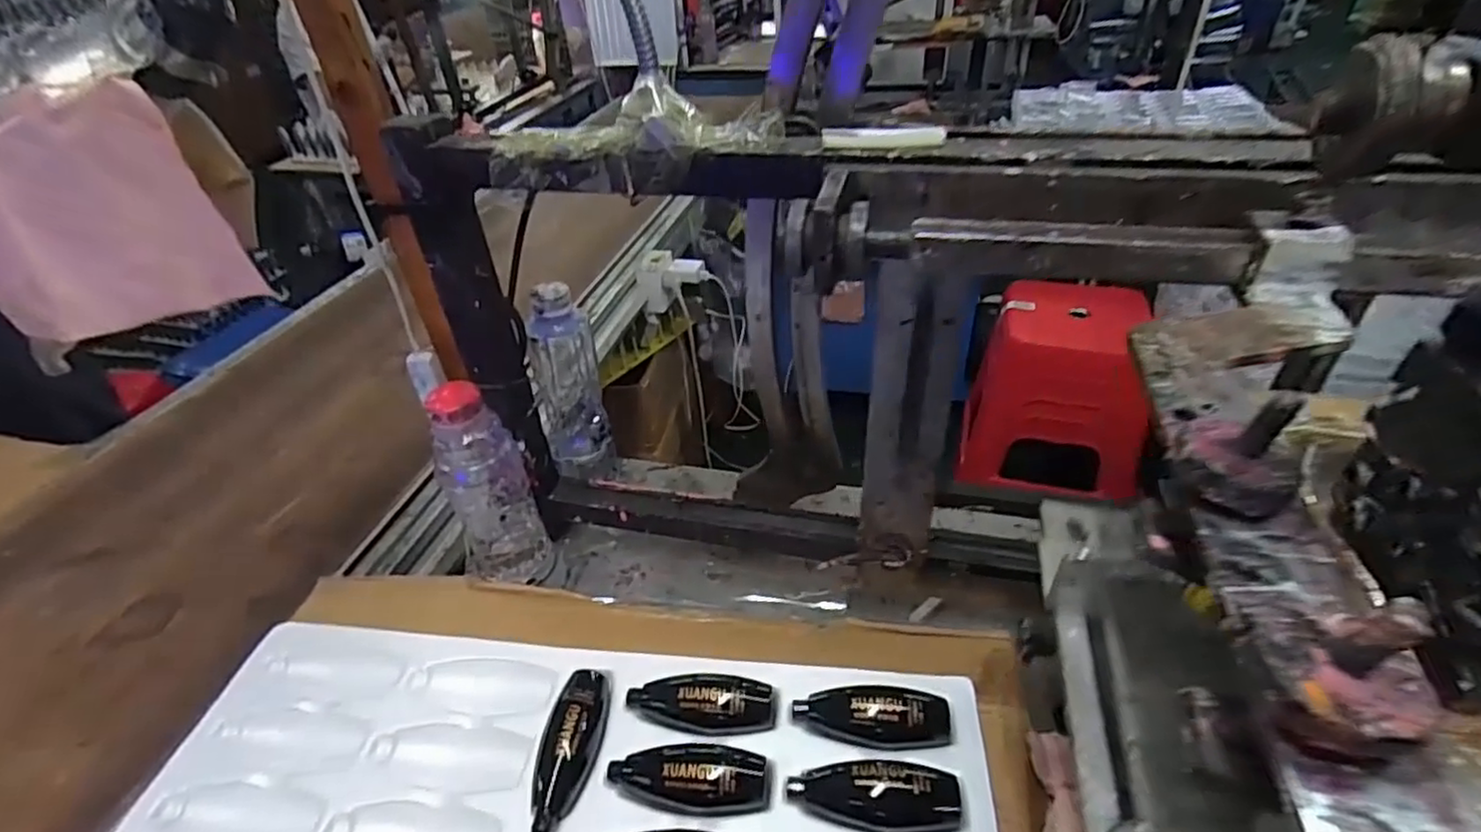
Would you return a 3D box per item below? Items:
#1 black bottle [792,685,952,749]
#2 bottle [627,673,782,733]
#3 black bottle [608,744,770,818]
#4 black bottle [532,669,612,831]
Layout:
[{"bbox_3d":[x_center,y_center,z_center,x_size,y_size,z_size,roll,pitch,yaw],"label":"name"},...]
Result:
[{"bbox_3d":[0.086,0.195,0.434,0.098,0.016,0.039,-1,39,4],"label":"black bottle"},{"bbox_3d":[-0.027,0.191,0.450,0.100,0.017,0.038,4,39,10],"label":"bottle"},{"bbox_3d":[-0.034,0.223,0.413,0.101,0.019,0.041,0,39,5],"label":"black bottle"},{"bbox_3d":[-0.112,0.211,0.431,0.036,0.019,0.104,3,39,8],"label":"black bottle"}]

